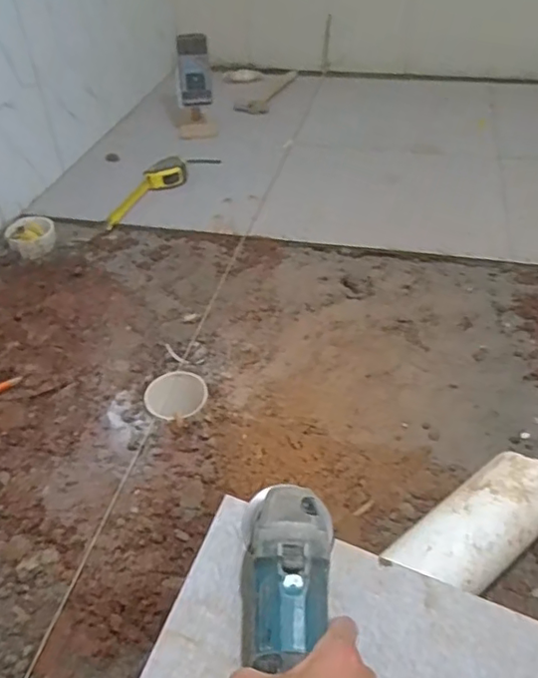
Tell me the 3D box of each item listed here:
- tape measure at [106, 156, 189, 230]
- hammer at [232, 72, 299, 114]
[{"bbox_3d":[-0.263,-0.323,1.269,0.077,0.051,0.255,19,47,22],"label":"tape measure"},{"bbox_3d":[0.002,-0.754,1.748,0.094,0.027,0.350,11,45,15],"label":"hammer"}]

